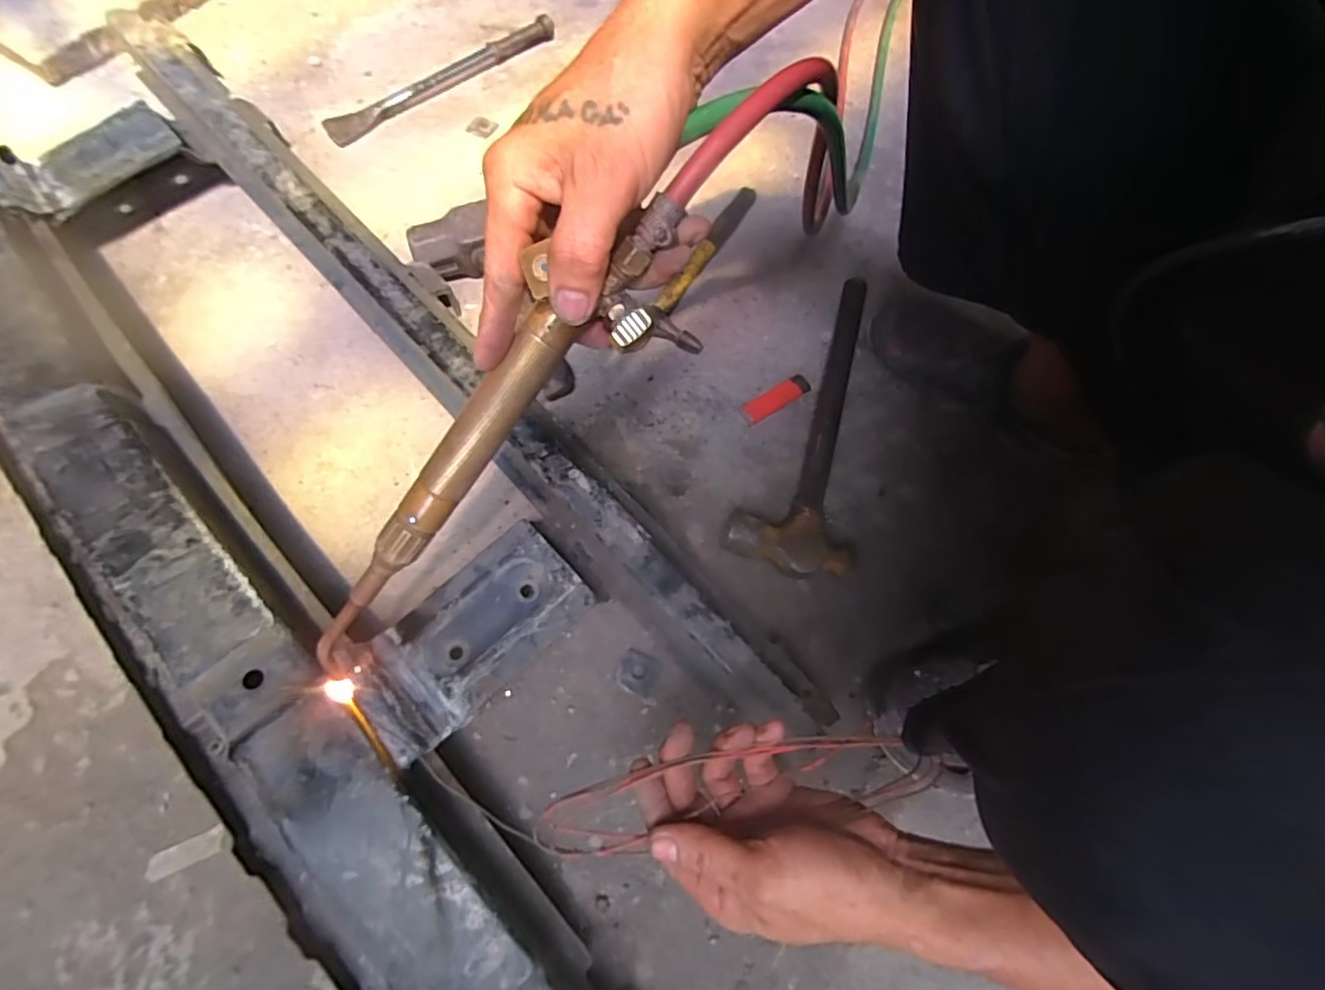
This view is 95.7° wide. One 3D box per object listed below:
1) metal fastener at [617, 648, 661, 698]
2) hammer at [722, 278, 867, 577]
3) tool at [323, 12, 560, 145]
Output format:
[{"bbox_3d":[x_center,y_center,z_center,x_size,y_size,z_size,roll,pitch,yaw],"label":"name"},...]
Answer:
[{"bbox_3d":[-0.022,0.155,0.522,0.036,0.004,0.032,26,67,9],"label":"metal fastener"},{"bbox_3d":[0.154,-0.089,0.618,0.117,0.036,0.359,15,66,4],"label":"hammer"},{"bbox_3d":[-0.293,-0.575,0.823,0.362,0.024,0.046,-39,73,-18],"label":"tool"}]

